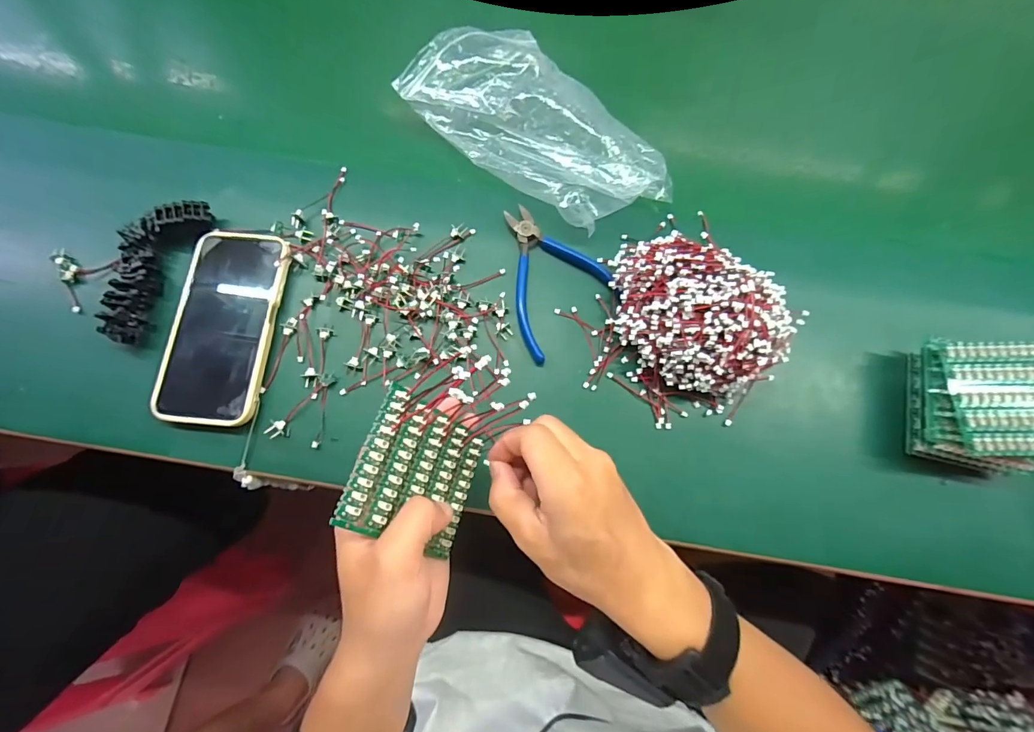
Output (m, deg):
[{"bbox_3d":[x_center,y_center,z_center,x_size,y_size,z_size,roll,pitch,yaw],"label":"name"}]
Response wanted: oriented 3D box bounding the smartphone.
[{"bbox_3d":[-0.252,-0.036,0.376,0.083,0.014,0.169,5,73,0],"label":"smartphone"}]

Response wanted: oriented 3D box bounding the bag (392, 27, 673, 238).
[{"bbox_3d":[0.023,-0.226,0.418,0.250,0.052,0.126,41,76,10],"label":"bag"}]

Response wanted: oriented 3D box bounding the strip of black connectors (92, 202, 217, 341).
[{"bbox_3d":[-0.321,-0.089,0.378,0.048,0.021,0.135,20,73,4],"label":"strip of black connectors"}]

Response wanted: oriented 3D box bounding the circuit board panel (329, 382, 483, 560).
[{"bbox_3d":[-0.059,0.064,0.266,0.008,0.082,0.078,-4,60,39],"label":"circuit board panel"}]

